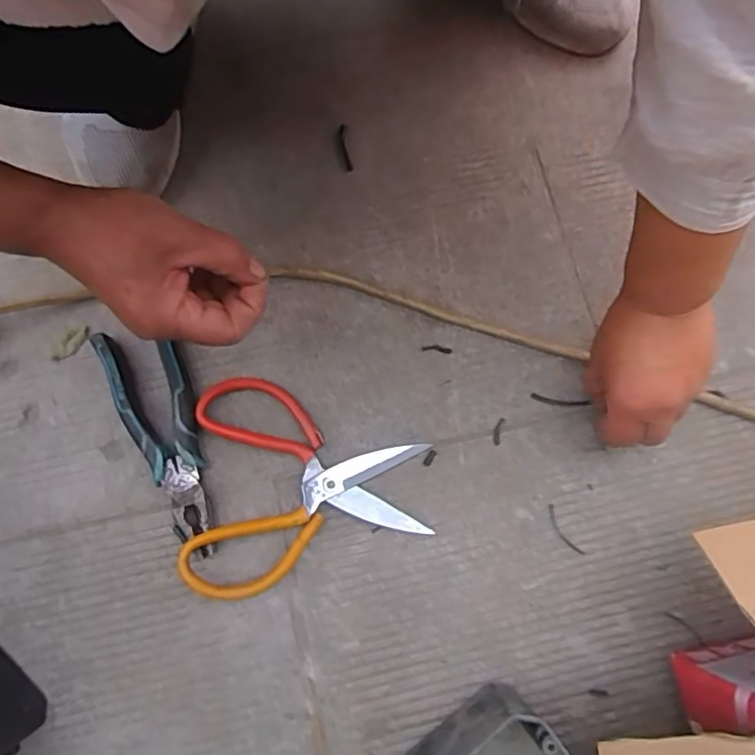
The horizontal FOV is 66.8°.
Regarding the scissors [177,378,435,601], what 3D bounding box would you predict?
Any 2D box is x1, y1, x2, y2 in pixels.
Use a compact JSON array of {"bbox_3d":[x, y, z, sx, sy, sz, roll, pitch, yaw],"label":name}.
[{"bbox_3d":[-0.054,0.084,0.440,0.175,0.026,0.158,3,77,0],"label":"scissors"}]

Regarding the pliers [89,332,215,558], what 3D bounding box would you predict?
[{"bbox_3d":[-0.163,0.044,0.450,0.058,0.022,0.189,-25,78,-6],"label":"pliers"}]

